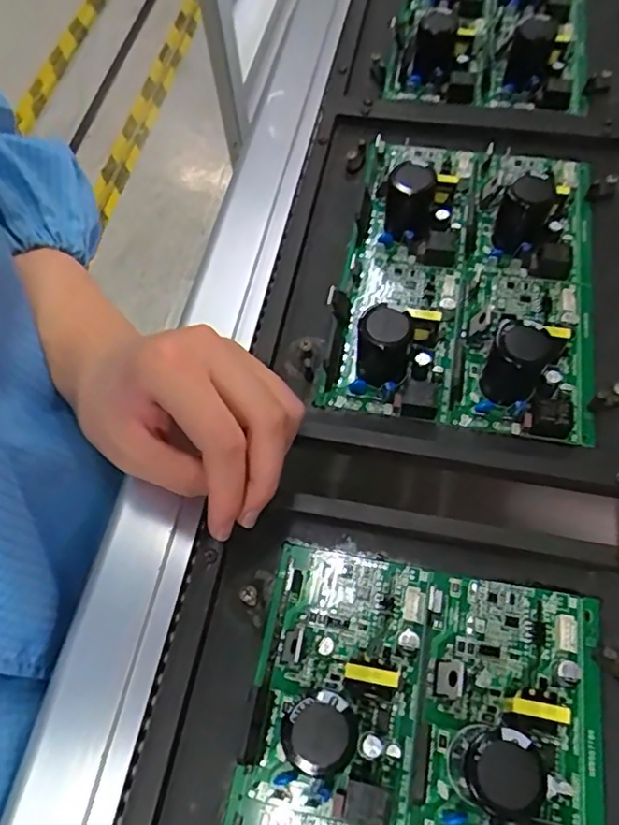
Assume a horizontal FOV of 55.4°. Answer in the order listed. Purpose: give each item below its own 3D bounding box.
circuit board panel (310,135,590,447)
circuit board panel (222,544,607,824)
[{"bbox_3d":[0.097,-0.099,0.357,0.149,0.041,0.218,8,63,8],"label":"circuit board panel"},{"bbox_3d":[0.041,0.165,0.224,0.152,0.044,0.215,9,63,9],"label":"circuit board panel"}]

